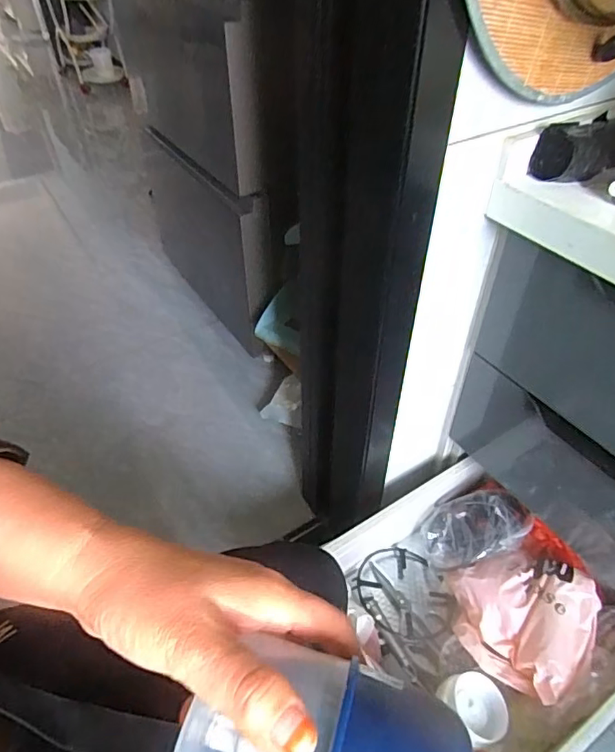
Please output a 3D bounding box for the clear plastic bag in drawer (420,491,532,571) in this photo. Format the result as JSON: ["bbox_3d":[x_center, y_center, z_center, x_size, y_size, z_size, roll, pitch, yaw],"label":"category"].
[{"bbox_3d":[0.276,0.257,0.864,0.156,0.086,0.115,-5,44,2],"label":"clear plastic bag in drawer"}]

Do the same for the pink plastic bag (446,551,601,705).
[{"bbox_3d":[0.318,0.347,0.771,0.196,0.070,0.204,-30,52,-27],"label":"pink plastic bag"}]

